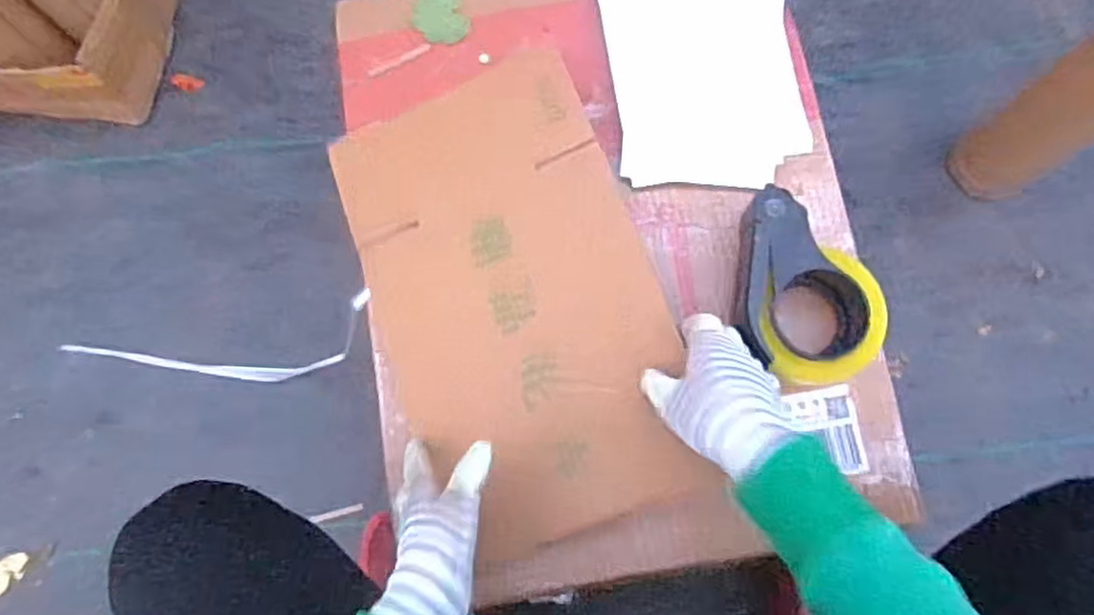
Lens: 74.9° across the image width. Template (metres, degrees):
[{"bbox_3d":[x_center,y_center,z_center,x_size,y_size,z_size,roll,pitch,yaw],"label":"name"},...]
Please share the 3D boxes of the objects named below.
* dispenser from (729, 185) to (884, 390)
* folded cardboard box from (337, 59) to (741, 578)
[{"bbox_3d":[0.221,-0.012,0.611,0.114,0.065,0.154,5,77,3],"label":"dispenser"},{"bbox_3d":[-0.030,-0.007,0.612,0.237,0.028,0.393,-21,76,12],"label":"folded cardboard box"}]

